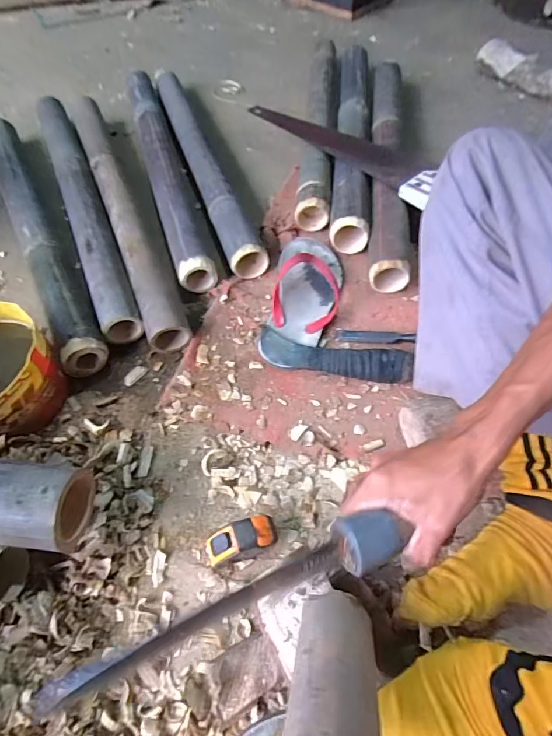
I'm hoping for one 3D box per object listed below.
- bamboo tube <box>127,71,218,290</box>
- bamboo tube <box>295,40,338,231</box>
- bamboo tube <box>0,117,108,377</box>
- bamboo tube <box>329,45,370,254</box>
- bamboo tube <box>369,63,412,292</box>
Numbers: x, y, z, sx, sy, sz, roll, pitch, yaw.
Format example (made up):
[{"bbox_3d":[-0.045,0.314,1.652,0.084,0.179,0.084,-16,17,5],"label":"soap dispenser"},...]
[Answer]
[{"bbox_3d":[-0.215,-0.400,0.804,0.069,0.055,0.652,-16,61,-9],"label":"bamboo tube"},{"bbox_3d":[0.094,-0.502,0.862,0.060,0.060,0.593,6,60,4],"label":"bamboo tube"},{"bbox_3d":[-0.404,-0.246,0.712,0.069,0.069,0.646,-24,61,-18],"label":"bamboo tube"},{"bbox_3d":[0.149,-0.453,0.816,0.065,0.056,0.574,5,60,4],"label":"bamboo tube"},{"bbox_3d":[0.207,-0.395,0.788,0.064,0.068,0.626,6,60,4],"label":"bamboo tube"}]

